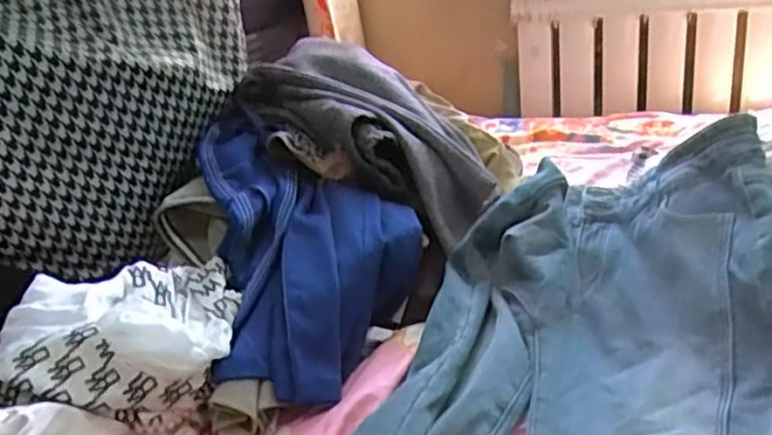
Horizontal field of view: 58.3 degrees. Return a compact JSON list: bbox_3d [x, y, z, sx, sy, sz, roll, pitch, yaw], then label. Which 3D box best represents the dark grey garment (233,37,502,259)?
[{"bbox_3d":[-0.016,-0.140,1.024,0.224,0.120,0.464,-25,52,-35],"label":"dark grey garment"}]

